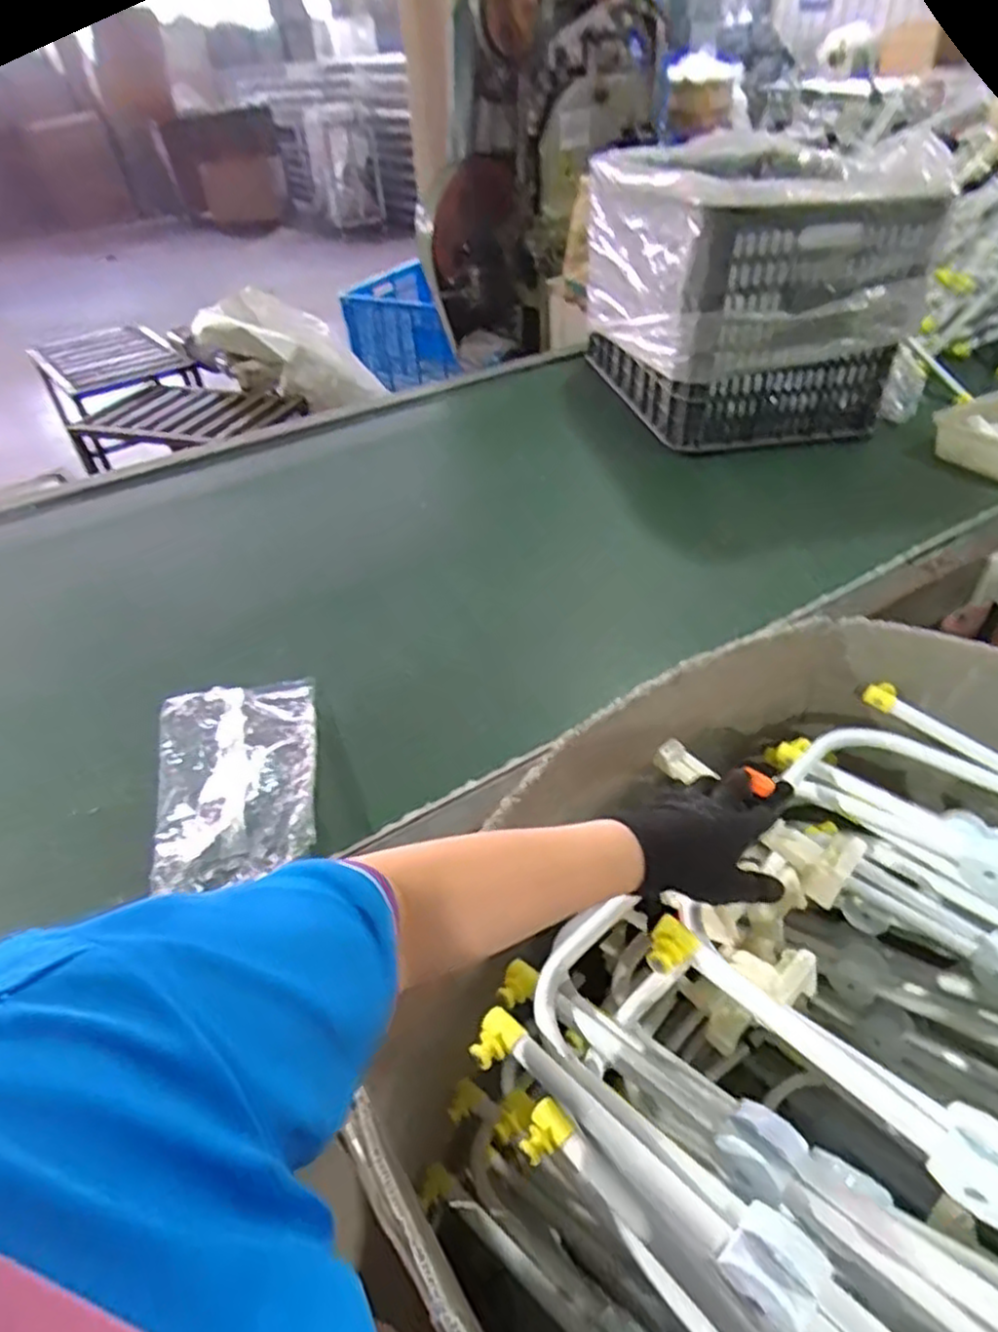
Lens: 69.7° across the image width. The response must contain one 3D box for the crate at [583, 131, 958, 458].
[{"bbox_3d":[0.448,-0.726,1.384,0.440,0.404,0.585,-11,42,-7],"label":"crate"}]

